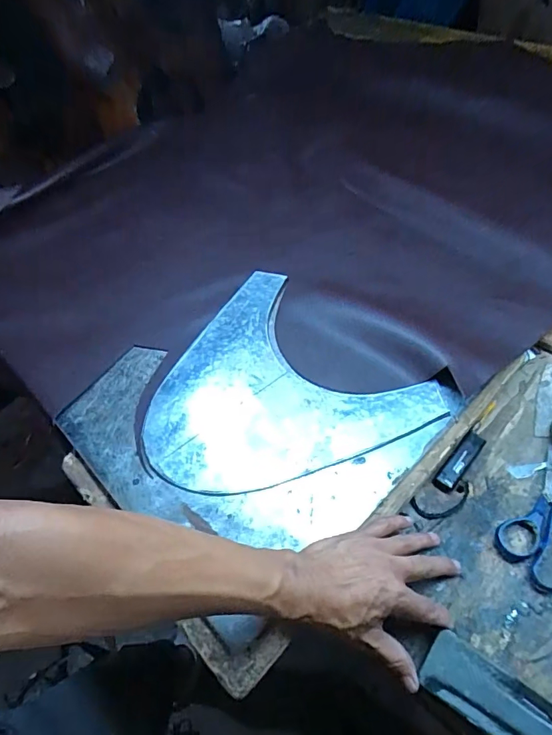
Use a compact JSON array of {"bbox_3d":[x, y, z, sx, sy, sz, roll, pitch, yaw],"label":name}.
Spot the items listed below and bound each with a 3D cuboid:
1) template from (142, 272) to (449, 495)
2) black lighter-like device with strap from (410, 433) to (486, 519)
[{"bbox_3d":[-0.014,0.036,0.554,0.292,0.009,0.314,-37,59,-22],"label":"template"},{"bbox_3d":[0.200,0.122,0.497,0.121,0.018,0.040,-38,62,-24],"label":"black lighter-like device with strap"}]

